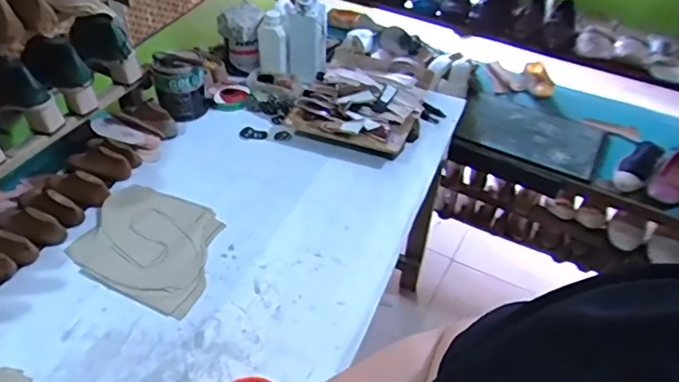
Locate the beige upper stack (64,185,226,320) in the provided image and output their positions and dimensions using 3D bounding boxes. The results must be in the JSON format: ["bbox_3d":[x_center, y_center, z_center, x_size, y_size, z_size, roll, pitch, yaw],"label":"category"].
[{"bbox_3d":[-0.329,0.088,0.969,0.257,0.013,0.220,18,44,14],"label":"beige upper stack"}]

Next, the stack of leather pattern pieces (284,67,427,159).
[{"bbox_3d":[0.049,-0.199,1.251,0.260,0.086,0.281,16,44,12],"label":"stack of leather pattern pieces"}]

